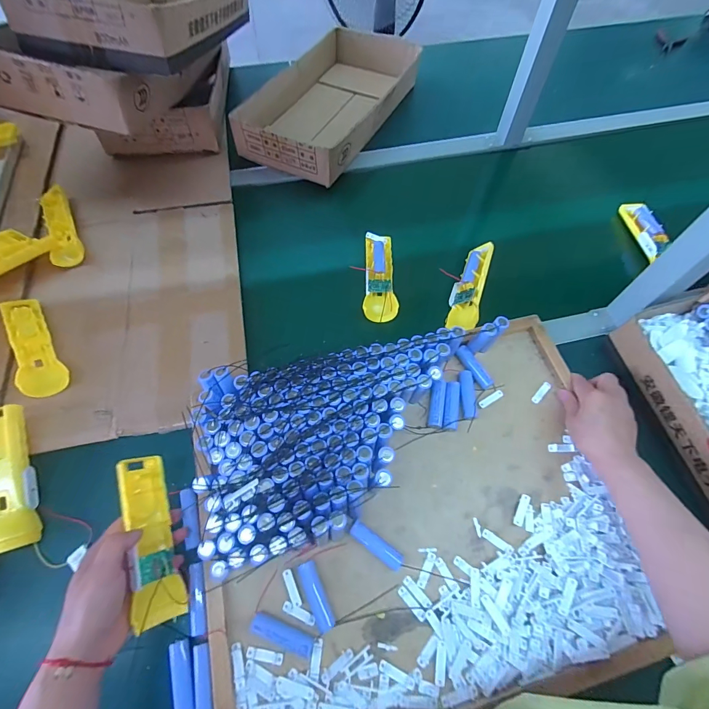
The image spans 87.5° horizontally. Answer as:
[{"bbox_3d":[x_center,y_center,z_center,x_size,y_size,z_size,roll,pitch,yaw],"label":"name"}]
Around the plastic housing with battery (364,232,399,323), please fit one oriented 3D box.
[{"bbox_3d":[0.041,-0.124,0.580,0.049,0.016,0.163,1,63,0],"label":"plastic housing with battery"}]

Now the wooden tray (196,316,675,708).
[{"bbox_3d":[0.073,0.164,0.411,0.451,0.078,0.379,-11,66,-5],"label":"wooden tray"}]

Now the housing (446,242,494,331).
[{"bbox_3d":[0.179,-0.105,0.571,0.050,0.029,0.154,-5,61,45],"label":"housing"}]

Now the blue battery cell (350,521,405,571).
[{"bbox_3d":[0.025,0.214,0.415,0.066,0.014,0.018,34,68,15],"label":"blue battery cell"}]

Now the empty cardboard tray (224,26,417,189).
[{"bbox_3d":[-0.042,-0.517,0.750,0.225,0.081,0.408,25,66,11],"label":"empty cardboard tray"}]

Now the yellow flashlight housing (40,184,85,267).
[{"bbox_3d":[-0.475,-0.212,0.603,0.045,0.026,0.172,-24,66,-12],"label":"yellow flashlight housing"}]

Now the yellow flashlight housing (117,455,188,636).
[{"bbox_3d":[-0.217,0.187,0.386,0.033,0.045,0.159,-35,65,24],"label":"yellow flashlight housing"}]

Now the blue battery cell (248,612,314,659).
[{"bbox_3d":[-0.073,0.285,0.376,0.066,0.019,0.016,19,65,9],"label":"blue battery cell"}]

